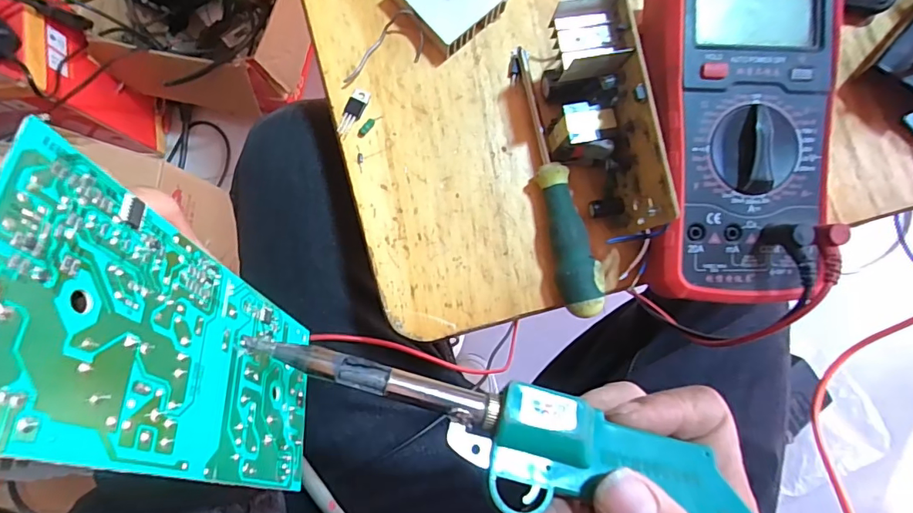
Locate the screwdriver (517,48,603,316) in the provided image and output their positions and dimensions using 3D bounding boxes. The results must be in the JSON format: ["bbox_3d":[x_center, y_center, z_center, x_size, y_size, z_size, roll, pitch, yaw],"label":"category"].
[{"bbox_3d":[0.055,-0.043,0.268,0.023,0.024,0.152,-11,85,-3],"label":"screwdriver"}]

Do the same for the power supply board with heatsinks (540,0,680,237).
[{"bbox_3d":[0.072,-0.068,0.252,0.035,0.063,0.113,-10,85,-3],"label":"power supply board with heatsinks"}]

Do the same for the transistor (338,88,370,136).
[{"bbox_3d":[-0.060,-0.084,0.279,0.010,0.004,0.028,20,84,0],"label":"transistor"}]

